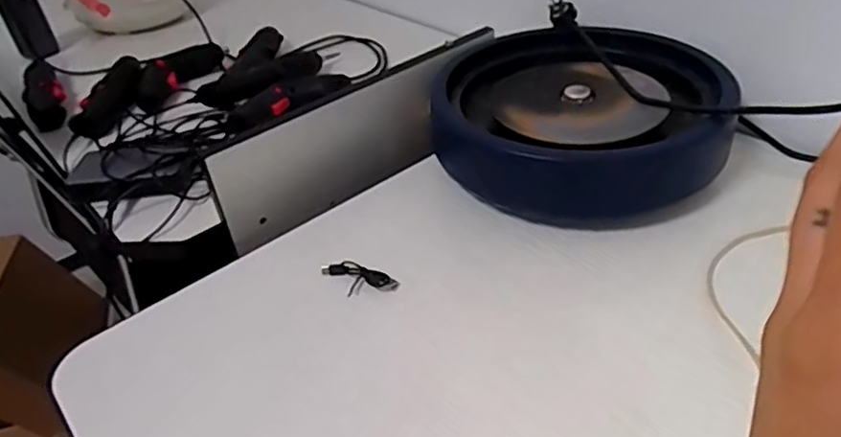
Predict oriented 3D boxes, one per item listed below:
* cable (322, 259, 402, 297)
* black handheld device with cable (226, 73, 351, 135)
[{"bbox_3d":[-0.056,0.055,0.561,0.069,0.017,0.025,10,40,21],"label":"cable"},{"bbox_3d":[-0.172,-0.161,0.821,0.036,0.036,0.176,28,48,37],"label":"black handheld device with cable"}]

